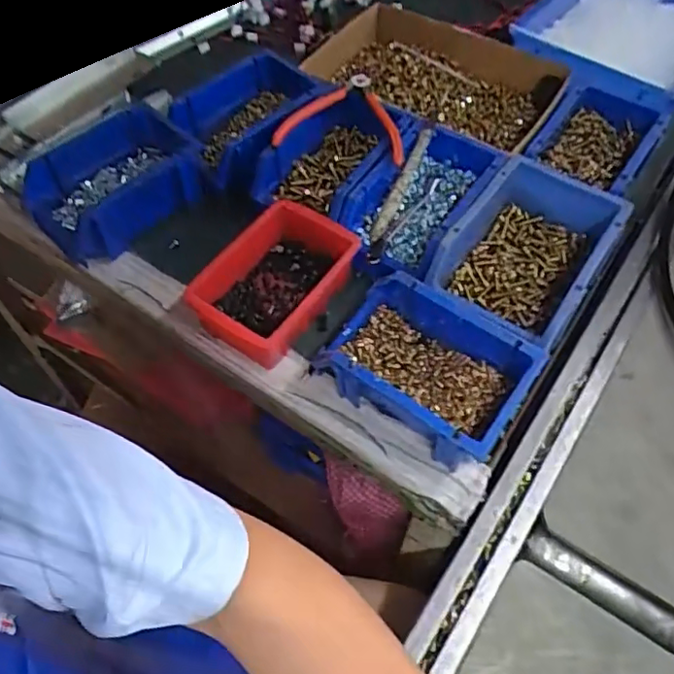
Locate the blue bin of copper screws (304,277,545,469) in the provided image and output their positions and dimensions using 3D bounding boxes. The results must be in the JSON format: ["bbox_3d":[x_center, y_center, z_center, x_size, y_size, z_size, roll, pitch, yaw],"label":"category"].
[{"bbox_3d":[0.072,0.026,0.499,0.156,0.076,0.107,33,65,19],"label":"blue bin of copper screws"}]

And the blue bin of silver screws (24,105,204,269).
[{"bbox_3d":[-0.235,-0.161,0.622,0.144,0.061,0.159,39,67,25],"label":"blue bin of silver screws"}]

